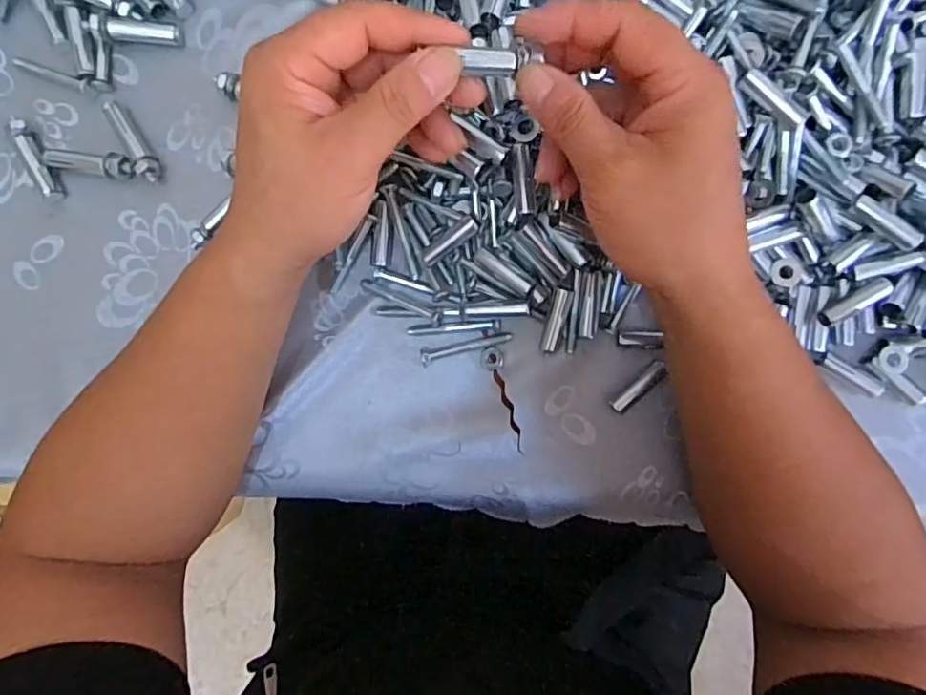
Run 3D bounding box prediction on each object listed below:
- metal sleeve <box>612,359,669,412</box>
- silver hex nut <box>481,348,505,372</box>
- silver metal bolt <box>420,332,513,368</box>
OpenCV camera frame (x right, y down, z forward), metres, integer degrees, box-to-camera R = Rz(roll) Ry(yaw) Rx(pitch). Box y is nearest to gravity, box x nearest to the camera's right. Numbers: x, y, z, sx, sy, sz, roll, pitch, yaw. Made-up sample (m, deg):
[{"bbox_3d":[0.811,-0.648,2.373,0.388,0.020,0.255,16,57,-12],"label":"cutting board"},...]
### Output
[{"bbox_3d":[0.106,0.024,0.341,0.039,0.012,0.010,-43,90,3],"label":"metal sleeve"},{"bbox_3d":[0.018,0.007,0.345,0.014,0.004,0.014,6,92,2],"label":"silver hex nut"},{"bbox_3d":[0.002,-0.001,0.345,0.056,0.006,0.010,-15,91,2],"label":"silver metal bolt"}]

